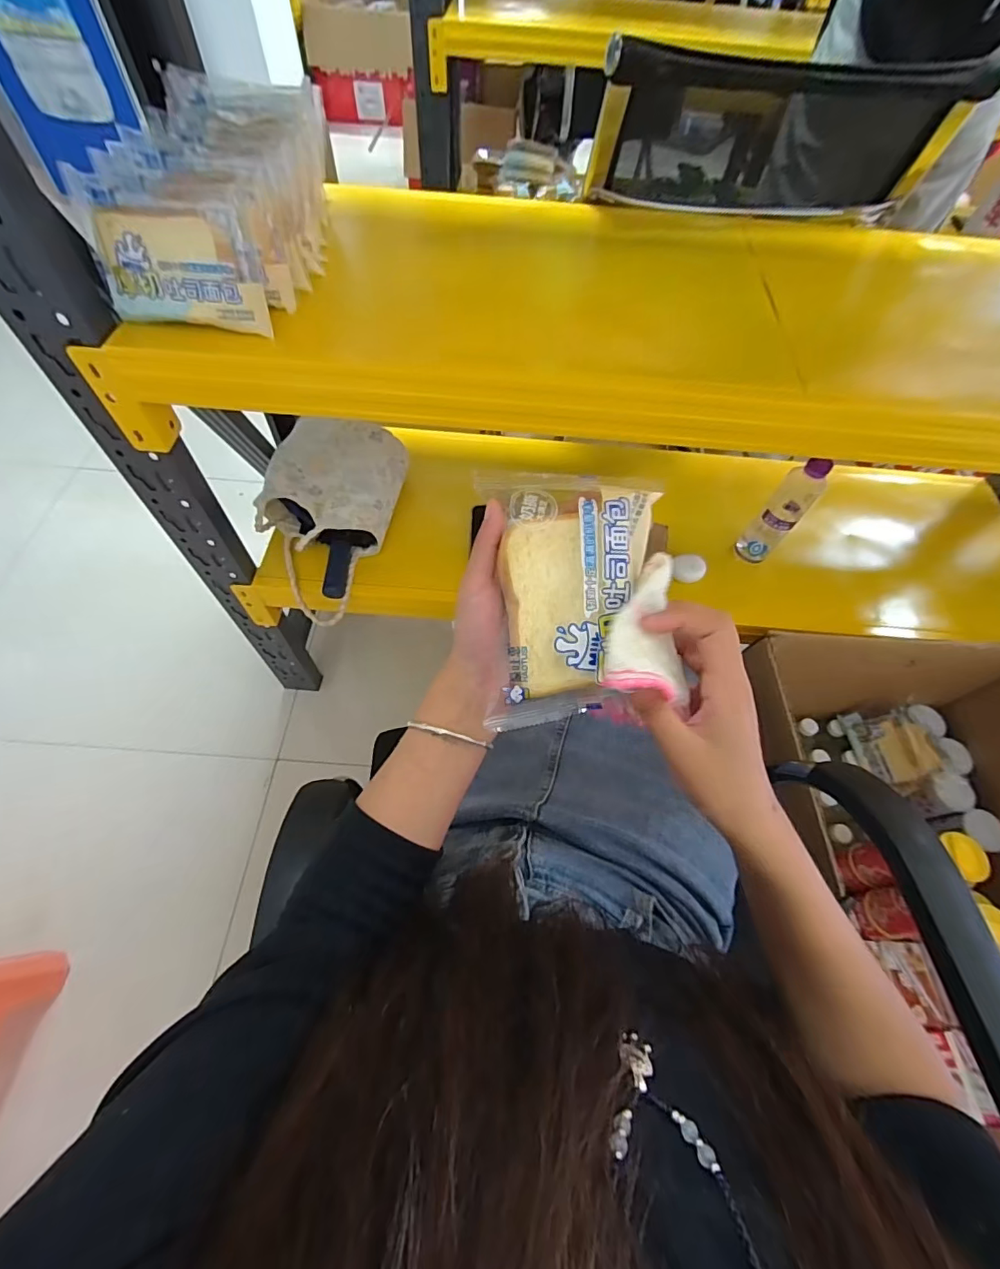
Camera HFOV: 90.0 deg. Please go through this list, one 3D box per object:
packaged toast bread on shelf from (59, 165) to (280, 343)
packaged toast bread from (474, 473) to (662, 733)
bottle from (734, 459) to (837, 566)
[{"bbox_3d":[-0.286,-0.332,0.450,0.135,0.100,0.032,-1,33,-1],"label":"packaged toast bread on shelf"},{"bbox_3d":[0.044,-0.023,0.303,0.099,0.024,0.152,-4,90,3],"label":"packaged toast bread"},{"bbox_3d":[0.437,-0.191,0.776,0.056,0.190,0.051,40,65,19],"label":"bottle"}]

